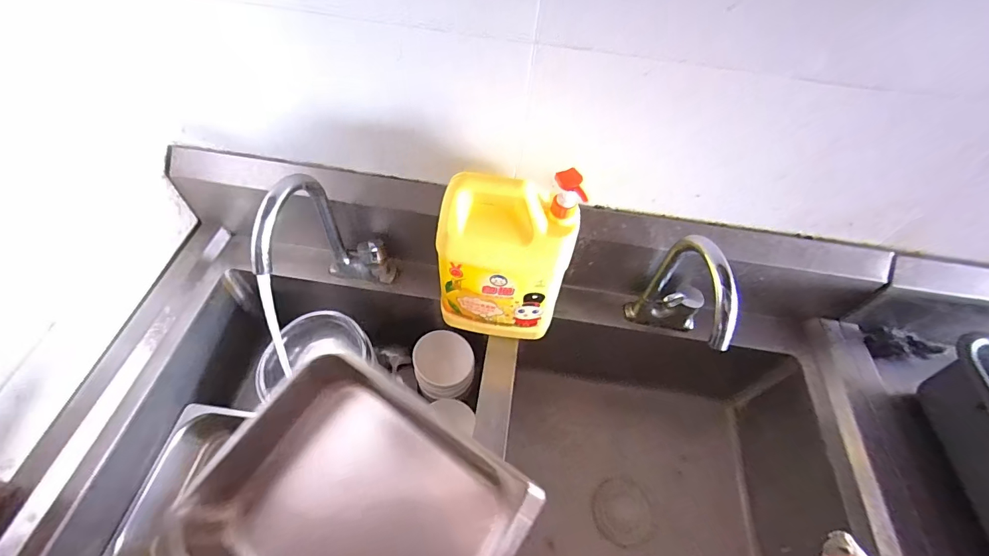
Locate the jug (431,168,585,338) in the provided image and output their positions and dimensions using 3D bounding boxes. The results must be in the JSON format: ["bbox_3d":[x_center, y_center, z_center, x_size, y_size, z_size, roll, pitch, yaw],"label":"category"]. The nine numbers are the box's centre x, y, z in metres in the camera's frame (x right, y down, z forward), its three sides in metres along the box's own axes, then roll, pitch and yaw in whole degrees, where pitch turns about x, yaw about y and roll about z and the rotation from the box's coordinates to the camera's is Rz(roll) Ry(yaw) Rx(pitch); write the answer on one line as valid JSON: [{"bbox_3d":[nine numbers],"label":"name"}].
[{"bbox_3d":[0.016,-0.022,0.638,0.191,0.284,0.095,2,54,-4],"label":"jug"}]

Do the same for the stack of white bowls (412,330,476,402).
[{"bbox_3d":[-0.098,0.169,0.841,0.114,0.064,0.130,-19,83,-15],"label":"stack of white bowls"}]

